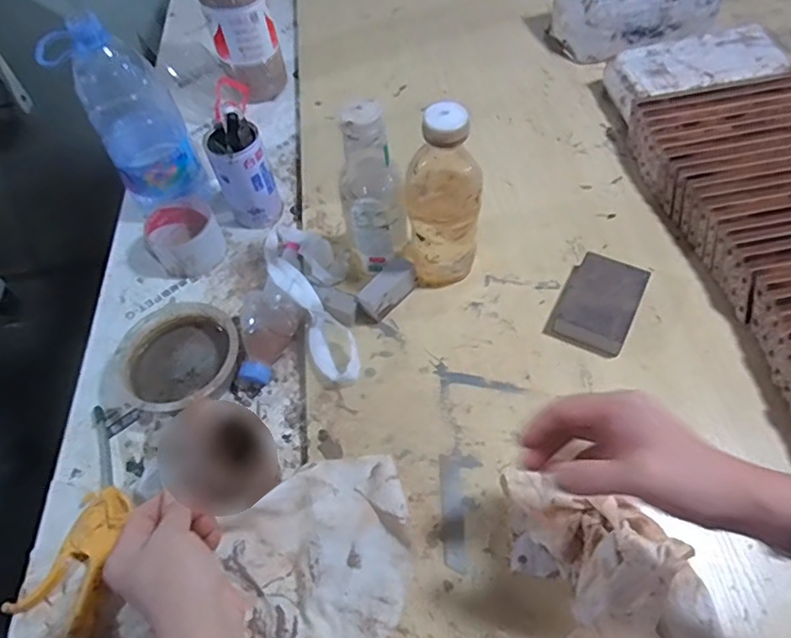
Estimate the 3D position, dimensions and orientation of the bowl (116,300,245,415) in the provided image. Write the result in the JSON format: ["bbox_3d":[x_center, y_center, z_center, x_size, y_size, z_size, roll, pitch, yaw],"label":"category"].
[{"bbox_3d":[-0.223,0.041,0.606,0.124,0.034,0.121,23,59,20],"label":"bowl"}]

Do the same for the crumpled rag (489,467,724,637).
[{"bbox_3d":[0.149,0.225,0.434,0.171,0.050,0.200,13,56,14],"label":"crumpled rag"}]

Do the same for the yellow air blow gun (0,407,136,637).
[{"bbox_3d":[-0.289,0.198,0.523,0.081,0.023,0.254,-4,53,2],"label":"yellow air blow gun"}]

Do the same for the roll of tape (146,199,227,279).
[{"bbox_3d":[-0.253,-0.098,0.708,0.083,0.048,0.080,-2,54,3],"label":"roll of tape"}]

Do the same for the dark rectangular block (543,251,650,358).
[{"bbox_3d":[0.209,-0.018,0.599,0.073,0.029,0.103,23,59,20],"label":"dark rectangular block"}]

